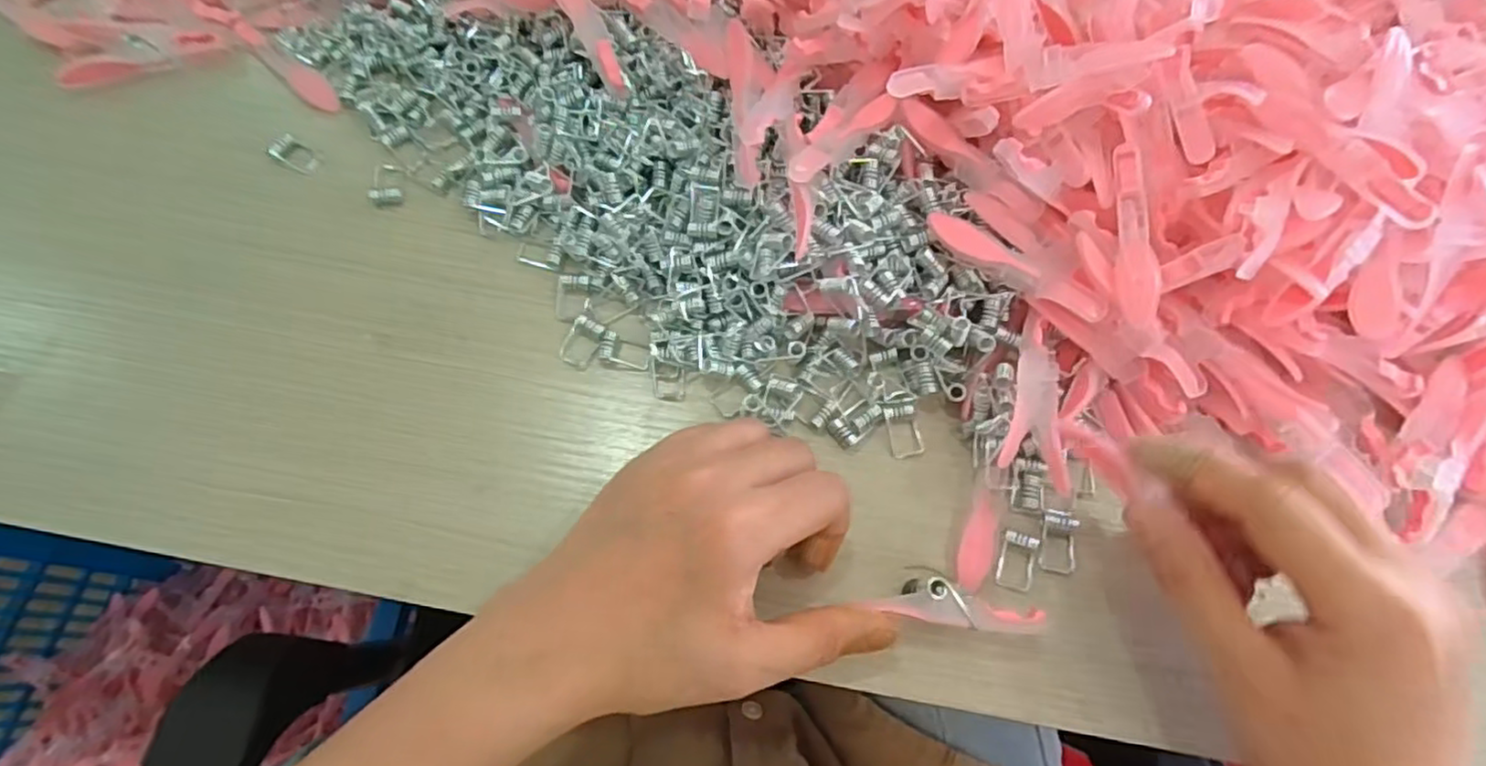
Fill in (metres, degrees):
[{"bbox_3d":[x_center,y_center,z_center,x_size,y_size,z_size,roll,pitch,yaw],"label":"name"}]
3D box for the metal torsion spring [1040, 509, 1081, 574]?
[{"bbox_3d":[0.126,0.062,0.272,0.015,0.007,0.024,5,67,0],"label":"metal torsion spring"}]

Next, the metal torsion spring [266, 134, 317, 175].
[{"bbox_3d":[-0.223,-0.114,0.342,0.024,0.007,0.014,28,69,9],"label":"metal torsion spring"}]

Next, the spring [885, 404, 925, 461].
[{"bbox_3d":[0.068,0.020,0.289,0.015,0.009,0.023,-13,69,-8],"label":"spring"}]

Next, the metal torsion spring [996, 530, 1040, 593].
[{"bbox_3d":[0.107,0.070,0.269,0.014,0.008,0.021,15,68,4],"label":"metal torsion spring"}]

